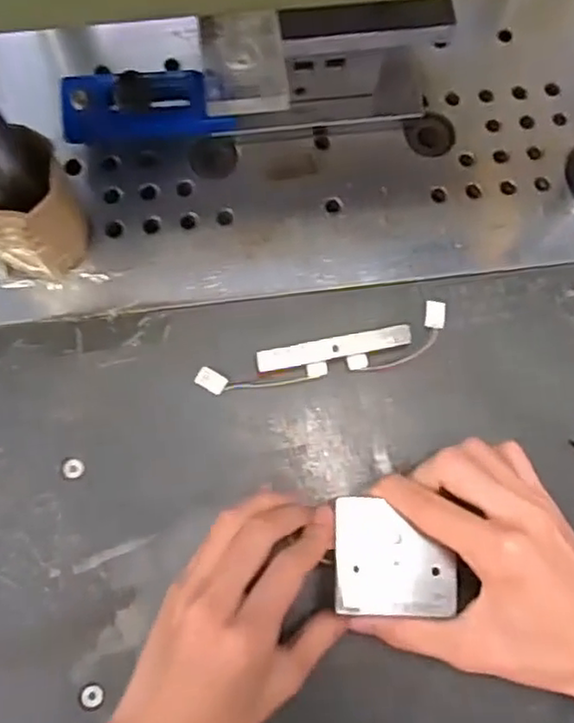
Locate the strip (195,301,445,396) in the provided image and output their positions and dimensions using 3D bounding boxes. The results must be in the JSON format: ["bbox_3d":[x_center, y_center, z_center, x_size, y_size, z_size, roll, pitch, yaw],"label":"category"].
[{"bbox_3d":[0.027,-0.002,0.421,0.163,0.013,0.032,-17,78,-6],"label":"strip"}]

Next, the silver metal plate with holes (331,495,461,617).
[{"bbox_3d":[0.058,0.104,0.357,0.062,0.007,0.059,0,77,-2],"label":"silver metal plate with holes"}]

